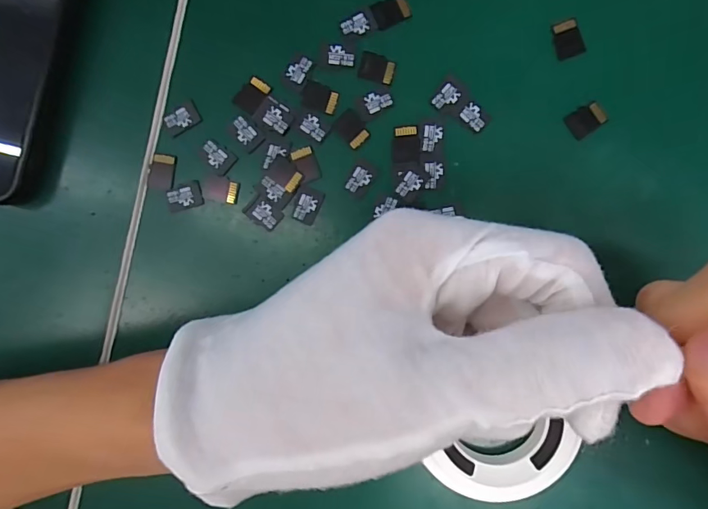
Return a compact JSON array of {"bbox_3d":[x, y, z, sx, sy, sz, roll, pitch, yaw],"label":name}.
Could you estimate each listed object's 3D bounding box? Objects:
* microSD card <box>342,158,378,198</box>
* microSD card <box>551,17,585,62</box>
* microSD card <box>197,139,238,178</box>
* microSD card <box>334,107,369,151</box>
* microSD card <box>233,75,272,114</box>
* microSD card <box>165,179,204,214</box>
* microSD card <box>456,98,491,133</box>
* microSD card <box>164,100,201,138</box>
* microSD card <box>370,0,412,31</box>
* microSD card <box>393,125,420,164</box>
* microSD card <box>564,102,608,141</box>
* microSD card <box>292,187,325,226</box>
[{"bbox_3d":[0.002,-0.032,0.184,0.011,0.004,0.014,29,92,-3],"label":"microSD card"},{"bbox_3d":[0.087,-0.088,0.178,0.011,0.004,0.015,-18,93,3],"label":"microSD card"},{"bbox_3d":[-0.058,-0.042,0.186,0.015,0.004,0.011,41,90,-2],"label":"microSD card"},{"bbox_3d":[-0.001,-0.053,0.183,0.014,0.004,0.011,45,94,-1],"label":"microSD card"},{"bbox_3d":[-0.042,-0.067,0.183,0.010,0.004,0.015,36,95,-1],"label":"microSD card"},{"bbox_3d":[-0.072,-0.025,0.187,0.015,0.004,0.010,-17,98,4],"label":"microSD card"},{"bbox_3d":[0.049,-0.057,0.181,0.013,0.004,0.010,40,95,-1],"label":"microSD card"},{"bbox_3d":[-0.072,-0.057,0.185,0.015,0.004,0.009,-32,97,2],"label":"microSD card"},{"bbox_3d":[0.015,-0.100,0.180,0.015,0.004,0.011,-21,94,4],"label":"microSD card"},{"bbox_3d":[0.022,-0.046,0.182,0.011,0.004,0.015,0,91,2],"label":"microSD card"},{"bbox_3d":[0.095,-0.055,0.179,0.015,0.004,0.011,-36,90,4],"label":"microSD card"},{"bbox_3d":[-0.020,-0.020,0.185,0.010,0.004,0.015,22,97,-2],"label":"microSD card"}]

